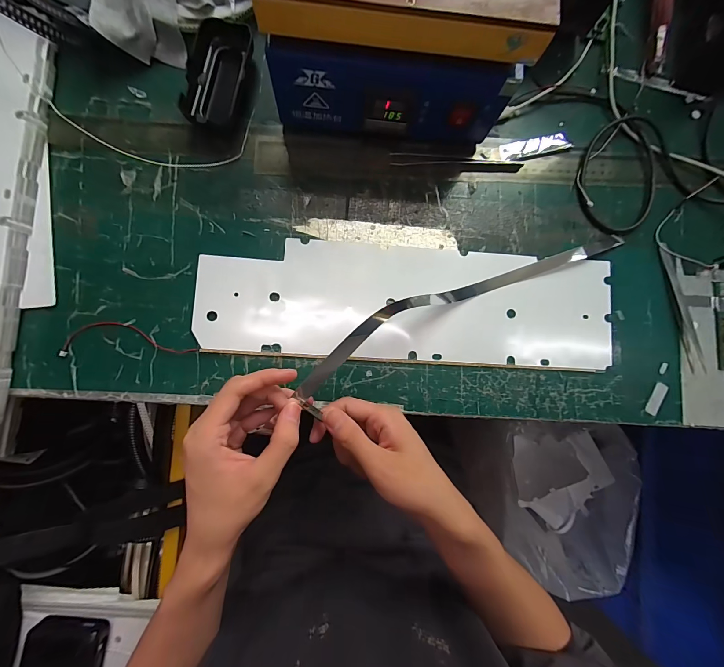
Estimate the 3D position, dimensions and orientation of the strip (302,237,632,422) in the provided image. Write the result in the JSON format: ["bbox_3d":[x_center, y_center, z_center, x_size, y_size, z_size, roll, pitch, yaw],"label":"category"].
[{"bbox_3d":[0.111,-0.026,0.321,0.369,0.046,0.061,-21,87,-20],"label":"strip"}]

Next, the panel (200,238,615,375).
[{"bbox_3d":[0.052,-0.030,0.337,0.420,0.005,0.117,3,85,-4],"label":"panel"}]

